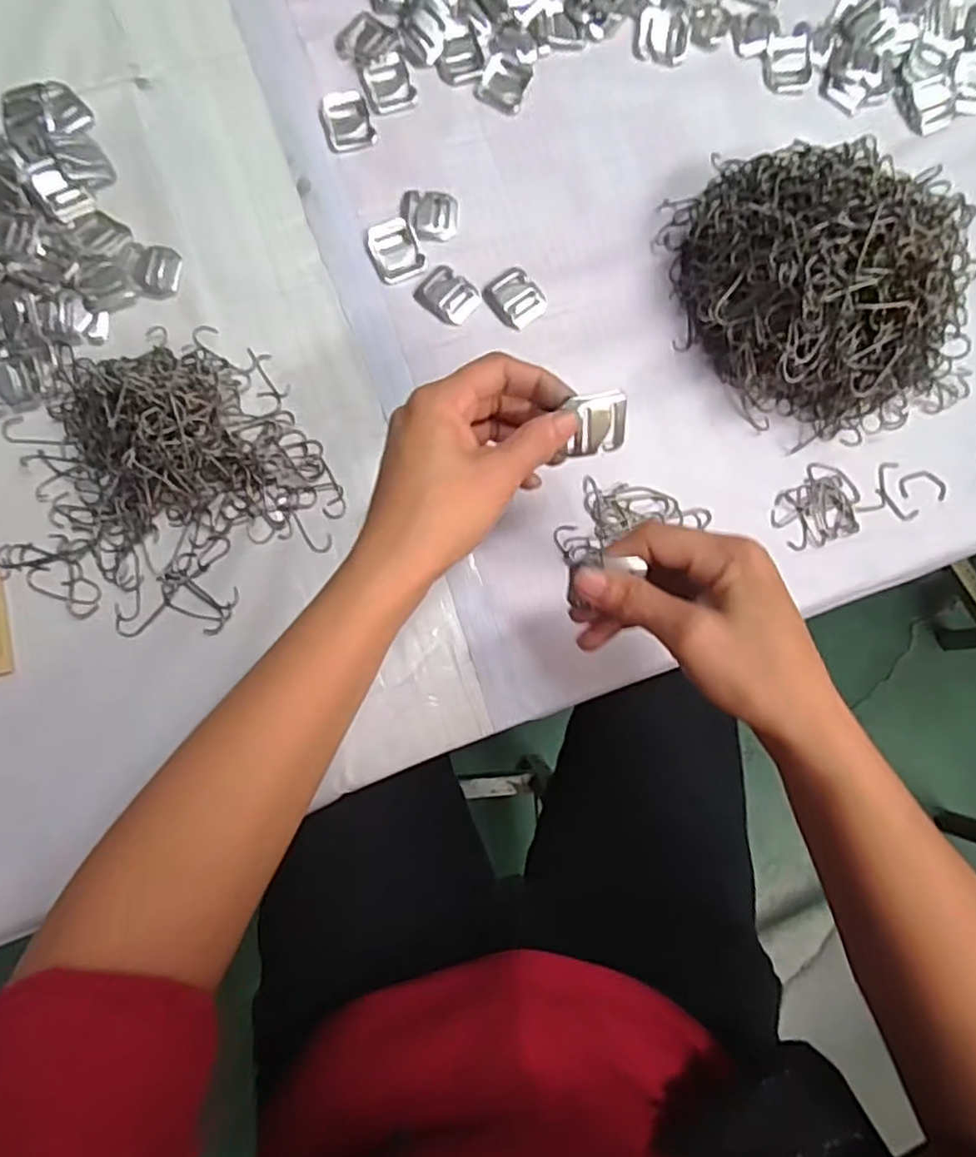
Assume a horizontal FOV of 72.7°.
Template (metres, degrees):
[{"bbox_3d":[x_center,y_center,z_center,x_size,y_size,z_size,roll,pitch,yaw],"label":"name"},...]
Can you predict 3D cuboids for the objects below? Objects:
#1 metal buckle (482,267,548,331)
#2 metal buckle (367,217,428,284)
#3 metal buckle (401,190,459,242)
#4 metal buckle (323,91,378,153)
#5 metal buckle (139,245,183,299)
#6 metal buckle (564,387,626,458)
[{"bbox_3d":[0.018,-0.177,0.418,0.032,0.004,0.036,-40,88,-8],"label":"metal buckle"},{"bbox_3d":[-0.057,-0.204,0.413,0.029,0.005,0.038,-24,86,-7],"label":"metal buckle"},{"bbox_3d":[-0.037,-0.230,0.420,0.035,0.004,0.034,0,83,-5],"label":"metal buckle"},{"bbox_3d":[-0.089,-0.290,0.420,0.029,0.007,0.035,-19,85,-7],"label":"metal buckle"},{"bbox_3d":[-0.197,-0.185,0.399,0.022,0.004,0.030,8,83,-4],"label":"metal buckle"},{"bbox_3d":[0.053,-0.074,0.318,0.027,0.004,0.029,-12,116,-12],"label":"metal buckle"}]

